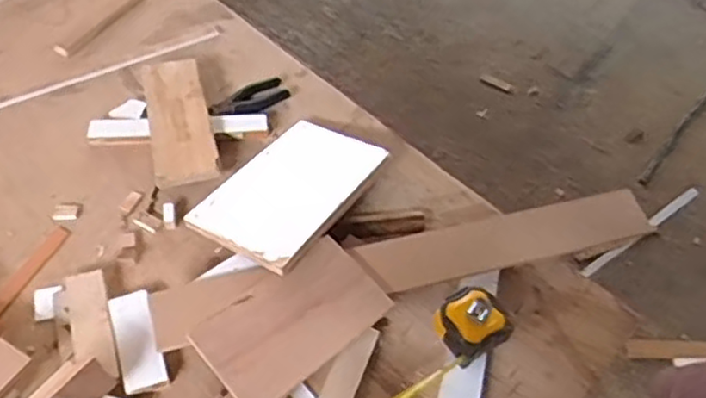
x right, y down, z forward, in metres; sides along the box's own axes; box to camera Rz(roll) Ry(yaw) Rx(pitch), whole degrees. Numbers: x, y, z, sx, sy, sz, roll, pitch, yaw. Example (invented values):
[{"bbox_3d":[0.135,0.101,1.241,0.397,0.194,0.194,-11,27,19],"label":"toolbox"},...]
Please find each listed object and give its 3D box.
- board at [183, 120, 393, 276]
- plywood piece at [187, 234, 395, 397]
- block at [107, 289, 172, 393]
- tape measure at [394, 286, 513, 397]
[{"bbox_3d":[-0.082,-0.014,0.916,0.161,0.018,0.250,24,49,26],"label":"board"},{"bbox_3d":[-0.070,0.141,0.803,0.211,0.012,0.120,-34,76,-27],"label":"plywood piece"},{"bbox_3d":[-0.249,0.164,0.797,0.048,0.013,0.119,-25,63,2],"label":"block"},{"bbox_3d":[0.058,0.191,0.780,0.277,0.069,0.075,-29,61,-23],"label":"tape measure"}]

